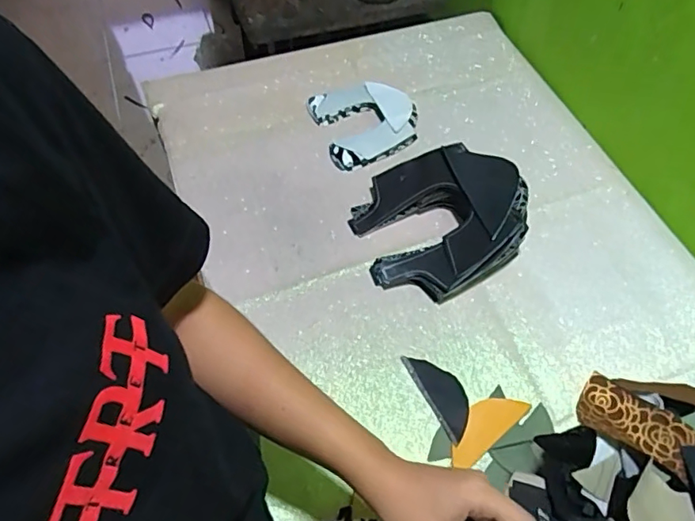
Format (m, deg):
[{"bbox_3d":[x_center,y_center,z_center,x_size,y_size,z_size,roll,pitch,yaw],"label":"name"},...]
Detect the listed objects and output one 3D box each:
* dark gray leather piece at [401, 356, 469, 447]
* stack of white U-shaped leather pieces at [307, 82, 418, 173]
[{"bbox_3d":[0.105,0.144,0.582,0.042,0.005,0.103,-23,60,-16],"label":"dark gray leather piece"},{"bbox_3d":[0.032,-0.211,0.800,0.147,0.032,0.147,-16,59,-12],"label":"stack of white U-shaped leather pieces"}]

